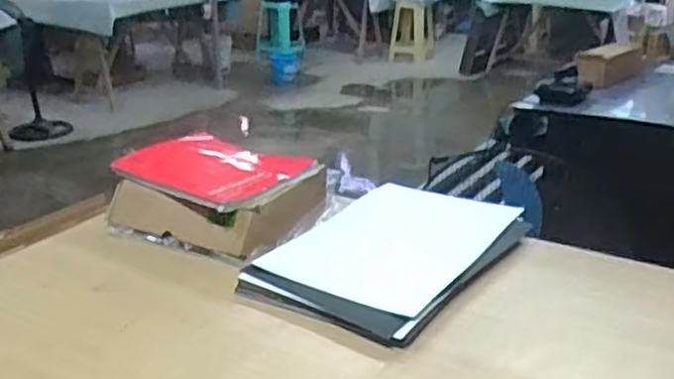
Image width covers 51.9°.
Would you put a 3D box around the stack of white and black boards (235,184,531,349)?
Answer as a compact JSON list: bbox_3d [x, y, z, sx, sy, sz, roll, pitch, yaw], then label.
[{"bbox_3d":[0.088,0.084,1.045,0.289,0.036,0.442,13,23,34],"label":"stack of white and black boards"}]

